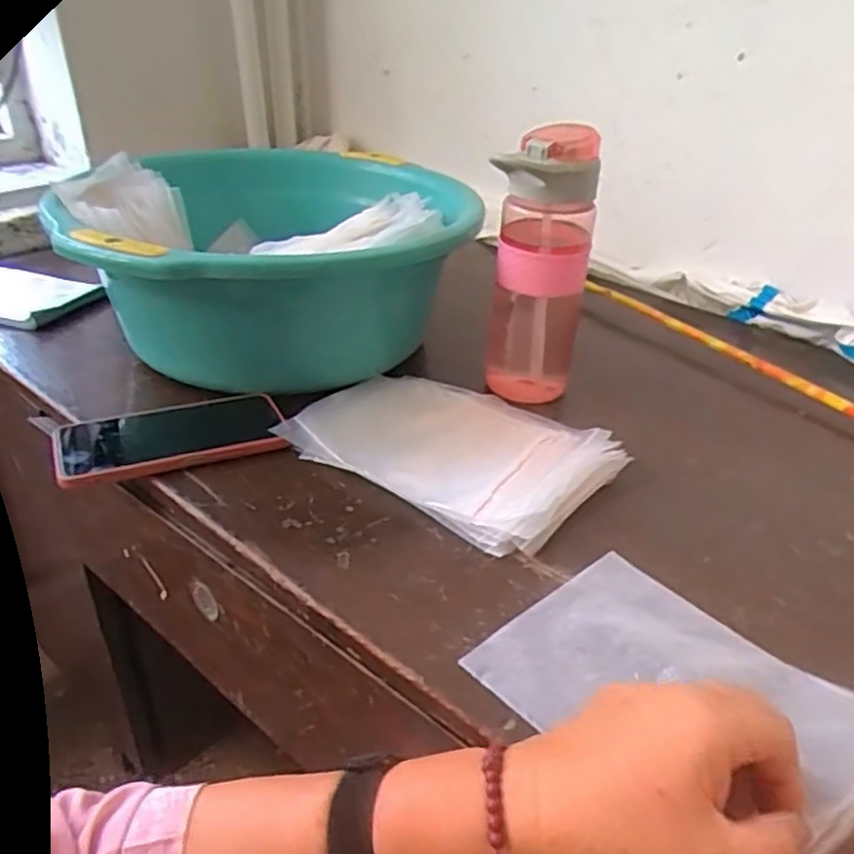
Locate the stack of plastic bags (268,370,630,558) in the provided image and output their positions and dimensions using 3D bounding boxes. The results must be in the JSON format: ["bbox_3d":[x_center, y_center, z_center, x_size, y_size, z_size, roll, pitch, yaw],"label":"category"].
[{"bbox_3d":[0.021,0.012,0.554,0.233,0.022,0.164,21,38,28],"label":"stack of plastic bags"}]

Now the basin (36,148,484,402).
[{"bbox_3d":[-0.134,-0.151,0.680,0.323,0.150,0.393,4,33,5],"label":"basin"}]

